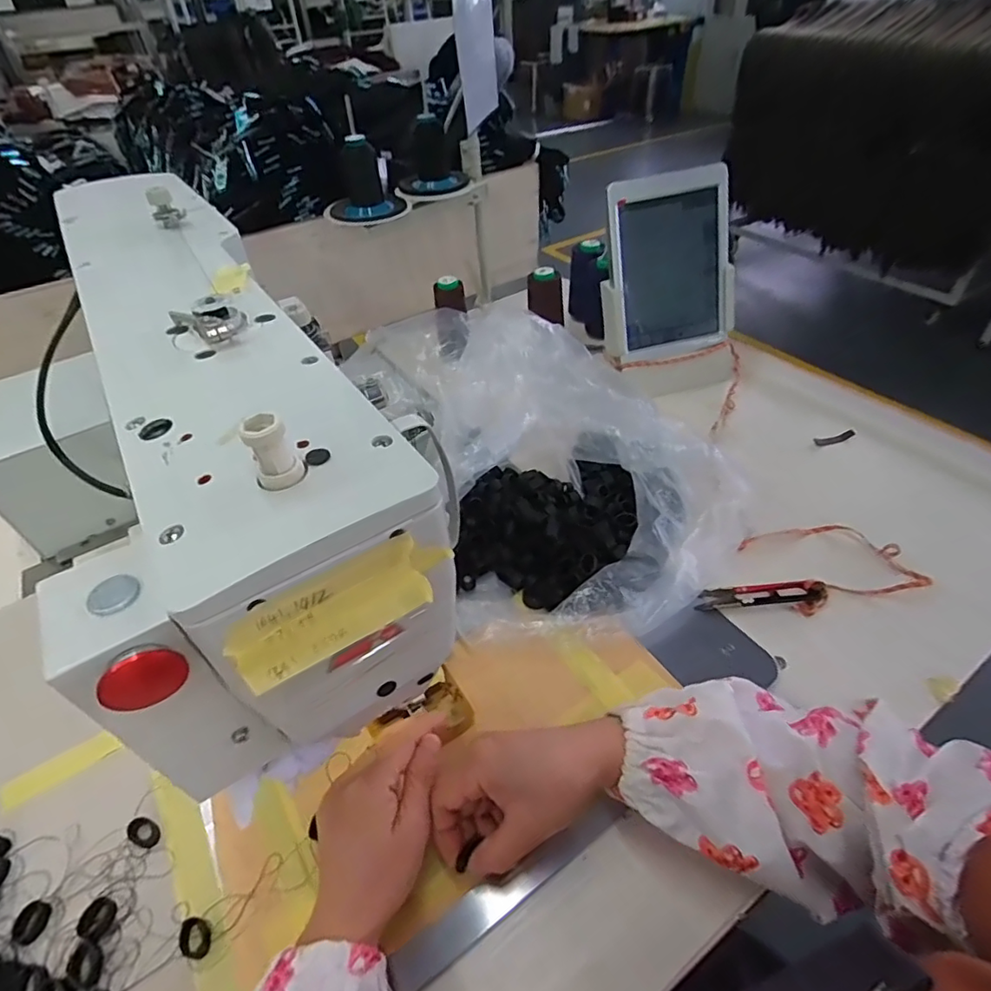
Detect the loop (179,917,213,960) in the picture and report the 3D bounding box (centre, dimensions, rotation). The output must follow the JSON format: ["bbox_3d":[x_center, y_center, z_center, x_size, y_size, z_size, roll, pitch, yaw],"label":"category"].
[{"bbox_3d":[-0.178,0.262,0.325,0.015,0.005,0.023,-33,51,-27],"label":"loop"}]

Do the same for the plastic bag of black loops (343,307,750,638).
[{"bbox_3d":[0.057,-0.031,0.511,0.263,0.137,0.304,-23,47,-19],"label":"plastic bag of black loops"}]

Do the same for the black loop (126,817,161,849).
[{"bbox_3d":[-0.235,0.225,0.366,0.020,0.013,0.015,9,45,13],"label":"black loop"}]

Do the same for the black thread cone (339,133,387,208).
[{"bbox_3d":[-0.189,-0.457,0.773,0.052,0.082,0.053,-8,44,-5],"label":"black thread cone"}]

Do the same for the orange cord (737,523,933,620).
[{"bbox_3d":[0.298,0.060,0.493,0.127,0.031,0.091,-8,44,-4],"label":"orange cord"}]

